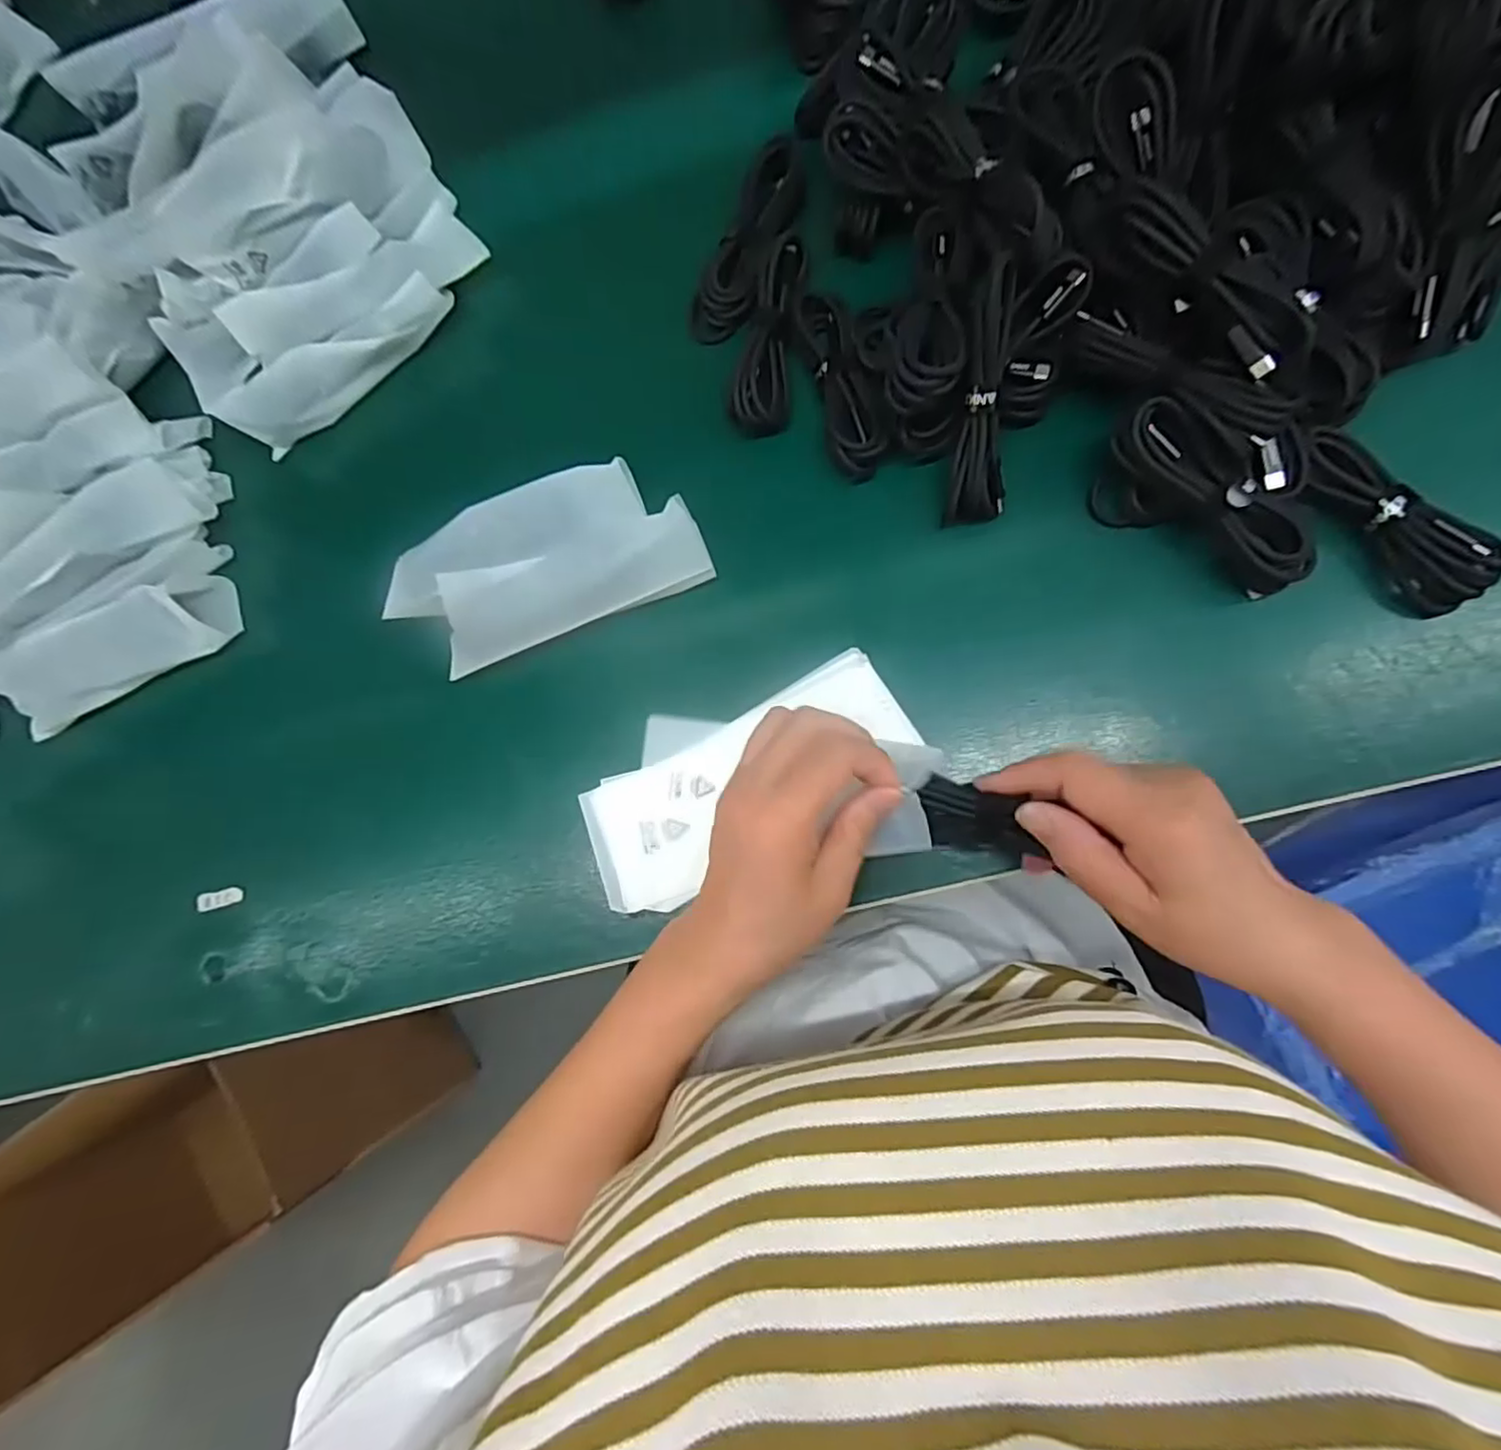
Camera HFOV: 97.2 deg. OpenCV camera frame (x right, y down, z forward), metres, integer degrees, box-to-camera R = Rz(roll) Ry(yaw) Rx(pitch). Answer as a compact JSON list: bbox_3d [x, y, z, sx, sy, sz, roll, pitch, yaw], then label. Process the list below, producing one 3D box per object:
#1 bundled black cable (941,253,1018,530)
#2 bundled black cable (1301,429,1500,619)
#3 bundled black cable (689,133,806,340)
[{"bbox_3d":[0.116,-0.158,0.324,0.029,0.019,0.115,1,119,7],"label":"bundled black cable"},{"bbox_3d":[0.305,-0.099,0.313,0.039,0.021,0.102,-39,79,1],"label":"bundled black cable"},{"bbox_3d":[-0.001,-0.286,0.390,0.032,0.024,0.116,25,86,10],"label":"bundled black cable"}]

